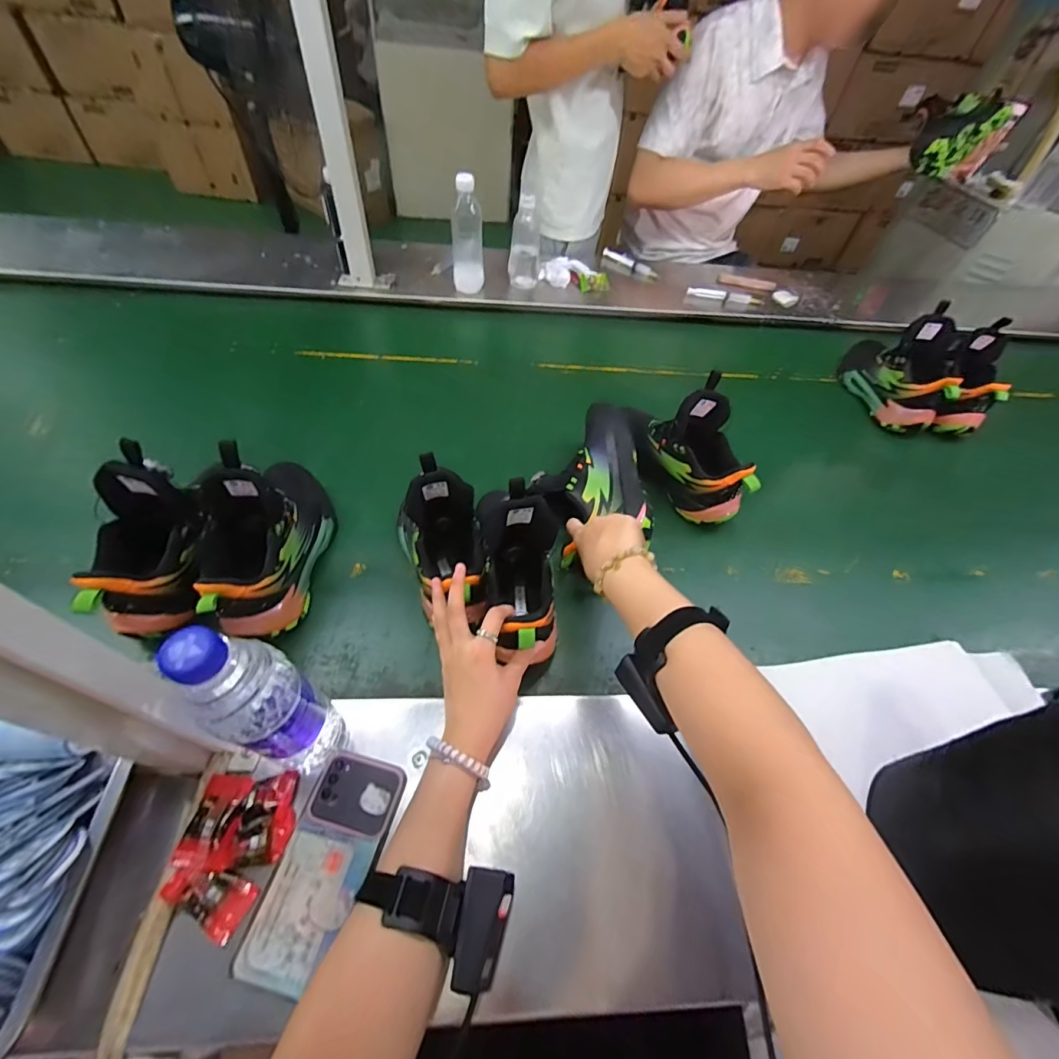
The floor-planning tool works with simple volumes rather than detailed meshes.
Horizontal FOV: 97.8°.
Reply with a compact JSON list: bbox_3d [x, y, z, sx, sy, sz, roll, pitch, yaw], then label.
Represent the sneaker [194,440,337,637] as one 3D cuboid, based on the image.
[{"bbox_3d":[-0.299,-0.005,0.517,0.095,0.141,0.235,5,54,-2],"label":"sneaker"}]

